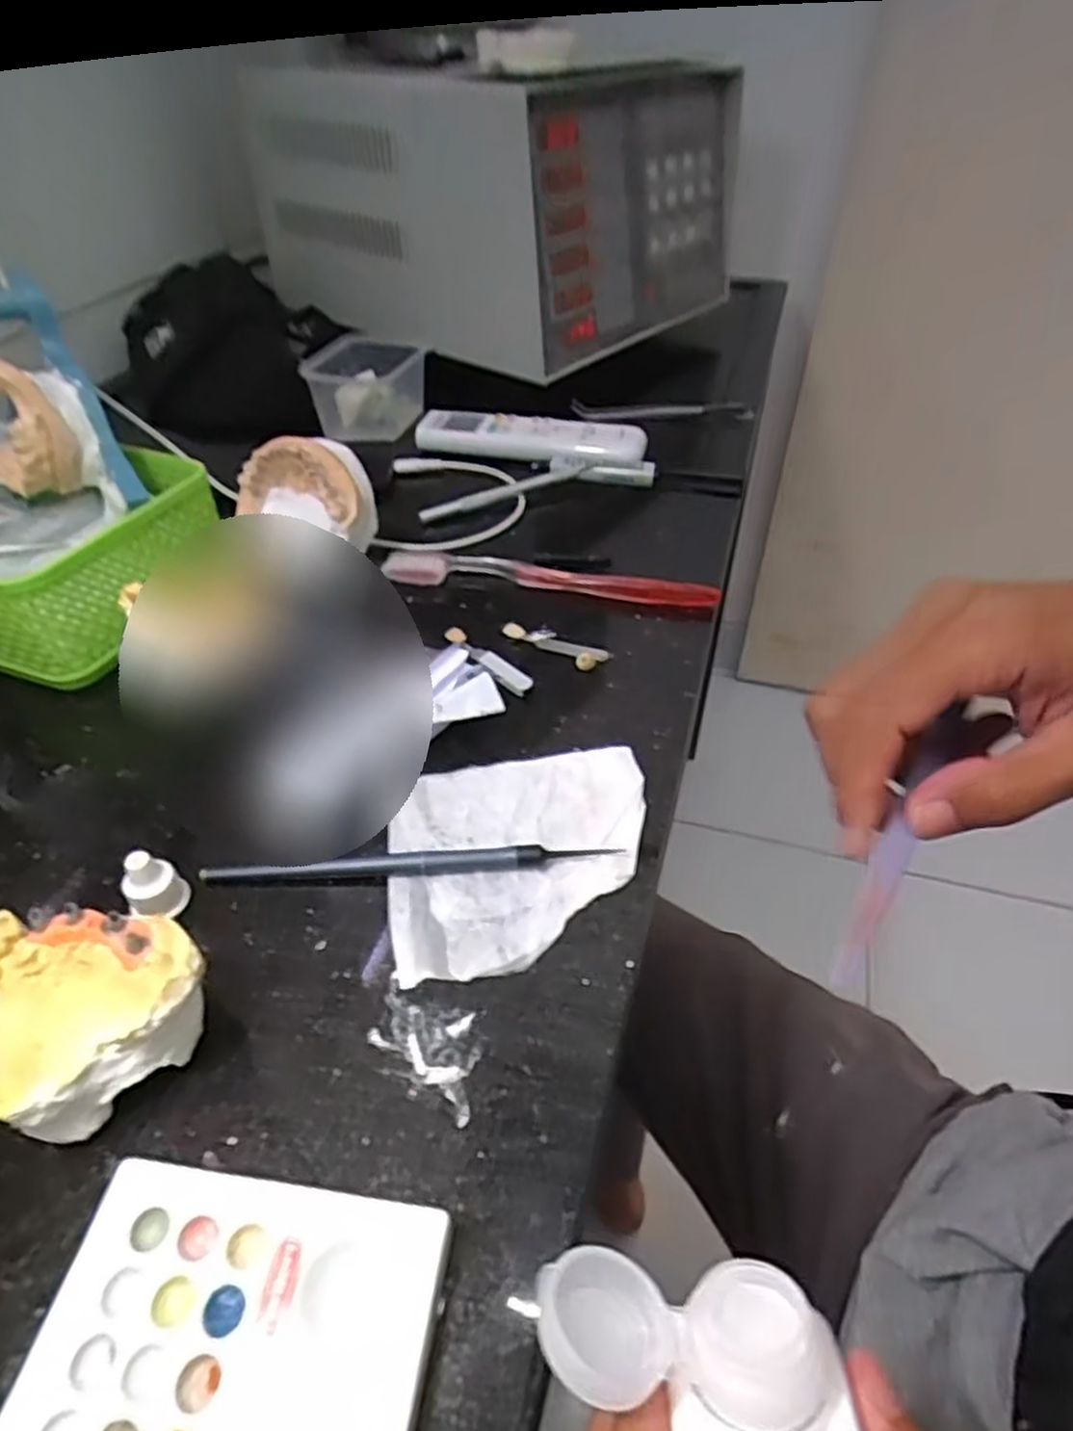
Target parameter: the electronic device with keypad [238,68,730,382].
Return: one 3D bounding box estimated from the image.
[{"bbox_3d":[-0.034,-0.513,0.757,0.365,0.193,0.312,28,50,27],"label":"electronic device with keypad"}]

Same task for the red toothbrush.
[{"bbox_3d":[0.007,-0.082,0.436,0.187,0.017,0.021,6,43,7],"label":"red toothbrush"}]

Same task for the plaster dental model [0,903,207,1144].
[{"bbox_3d":[-0.138,0.089,0.238,0.060,0.040,0.059,0,43,0],"label":"plaster dental model"}]

